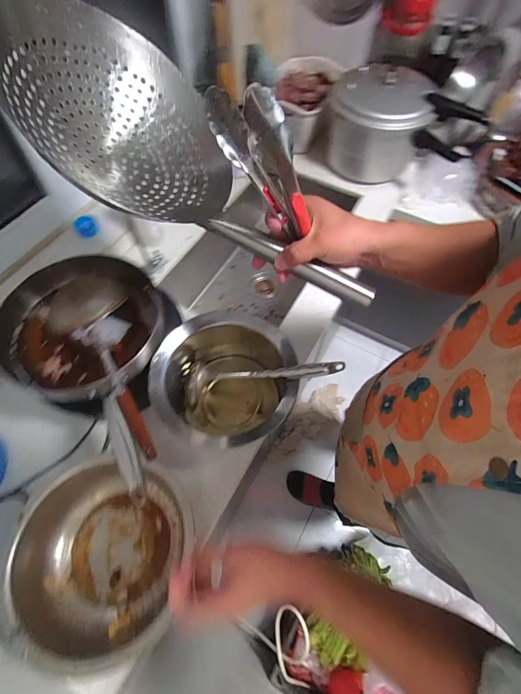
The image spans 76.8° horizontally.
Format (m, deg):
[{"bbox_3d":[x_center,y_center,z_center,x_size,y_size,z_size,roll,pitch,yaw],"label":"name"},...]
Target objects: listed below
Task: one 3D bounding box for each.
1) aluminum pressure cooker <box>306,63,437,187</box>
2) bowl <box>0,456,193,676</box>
[{"bbox_3d":[0.332,-0.644,1.007,0.258,0.254,0.254,-32,67,-15],"label":"aluminum pressure cooker"},{"bbox_3d":[-0.256,0.345,0.560,0.254,0.111,0.279,0,62,0],"label":"bowl"}]

